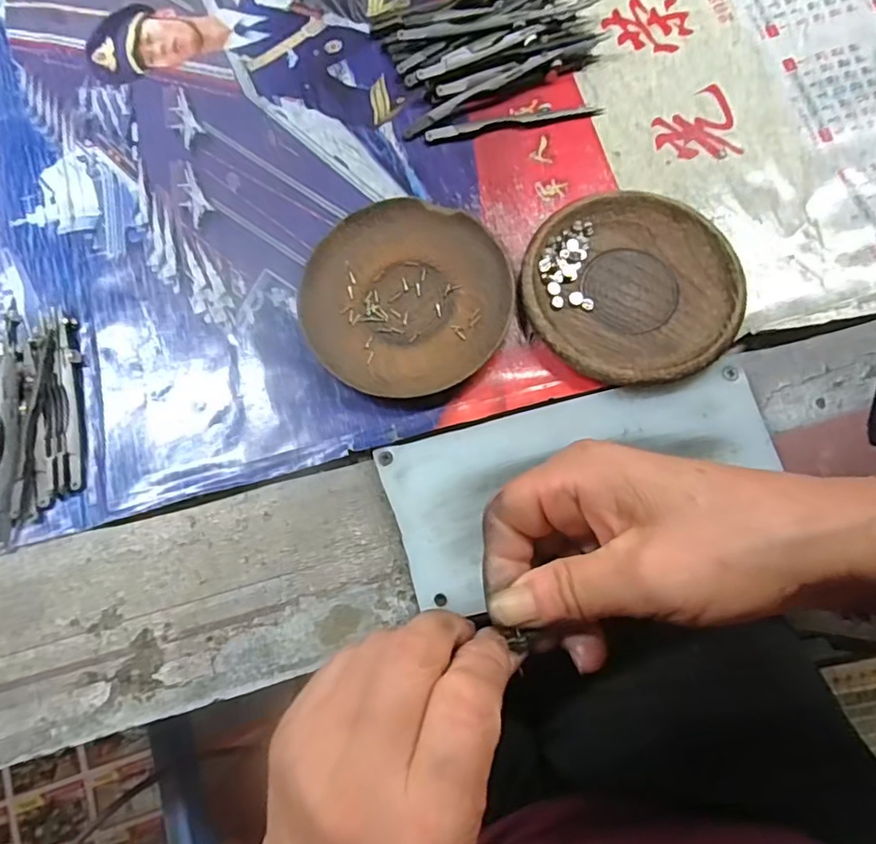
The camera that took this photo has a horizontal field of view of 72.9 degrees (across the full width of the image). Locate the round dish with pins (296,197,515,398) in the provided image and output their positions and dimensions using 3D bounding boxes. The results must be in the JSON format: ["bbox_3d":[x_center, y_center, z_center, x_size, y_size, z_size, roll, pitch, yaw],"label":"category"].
[{"bbox_3d":[-0.017,-0.069,0.331,0.111,0.017,0.108,0,77,2],"label":"round dish with pins"}]

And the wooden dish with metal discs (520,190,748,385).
[{"bbox_3d":[0.104,-0.073,0.324,0.112,0.018,0.107,0,77,2],"label":"wooden dish with metal discs"}]

